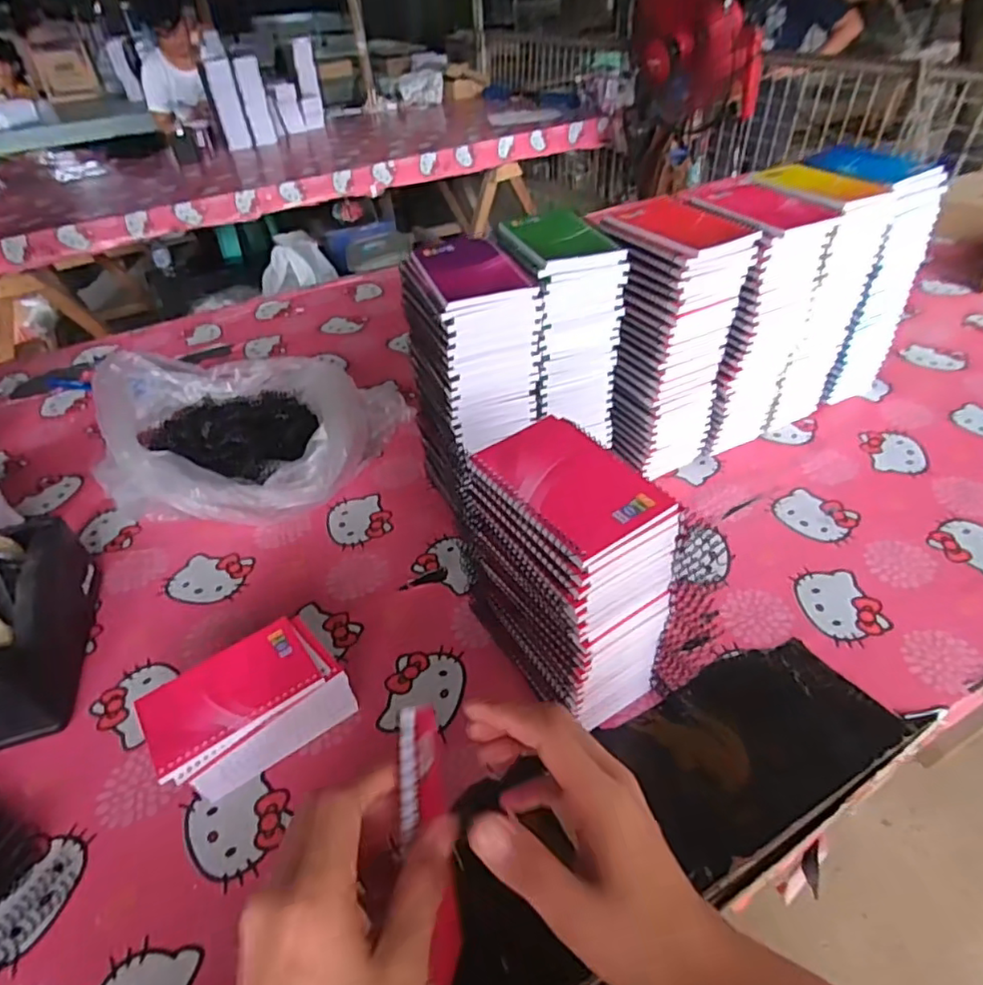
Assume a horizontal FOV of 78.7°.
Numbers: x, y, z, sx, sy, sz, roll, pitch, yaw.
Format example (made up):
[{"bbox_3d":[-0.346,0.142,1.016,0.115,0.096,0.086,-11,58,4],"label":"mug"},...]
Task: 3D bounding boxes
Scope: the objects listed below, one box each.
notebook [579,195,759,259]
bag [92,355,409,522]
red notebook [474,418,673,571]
[{"bbox_3d":[0.172,-0.267,0.590,0.107,0.010,0.154,-24,45,-20],"label":"notebook"},{"bbox_3d":[-0.325,-0.083,0.763,0.360,0.106,0.258,4,42,12],"label":"bag"},{"bbox_3d":[0.052,-0.009,0.415,0.087,0.011,0.133,-27,46,-23],"label":"red notebook"}]

